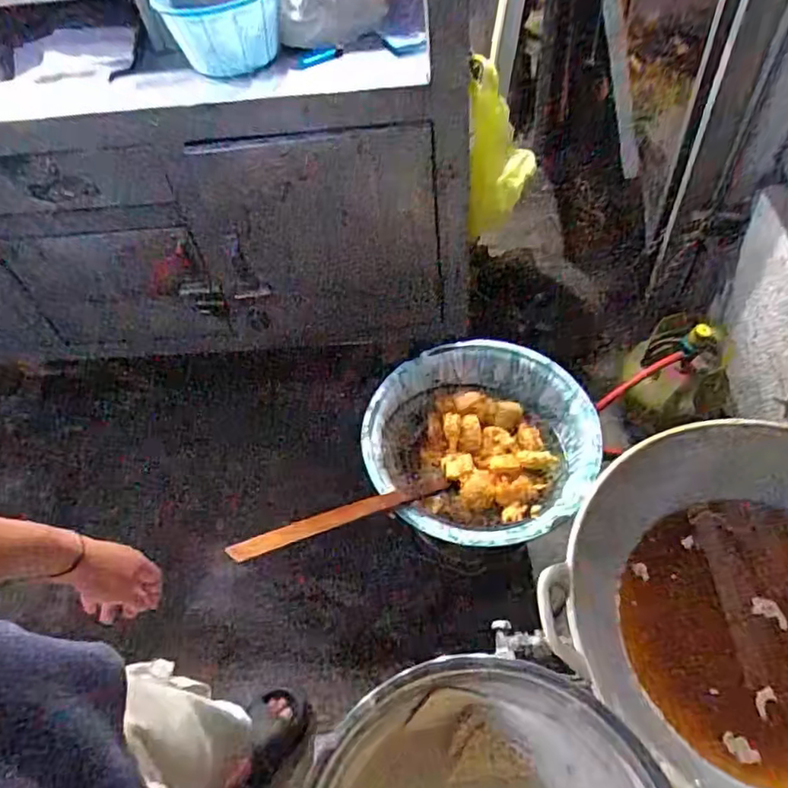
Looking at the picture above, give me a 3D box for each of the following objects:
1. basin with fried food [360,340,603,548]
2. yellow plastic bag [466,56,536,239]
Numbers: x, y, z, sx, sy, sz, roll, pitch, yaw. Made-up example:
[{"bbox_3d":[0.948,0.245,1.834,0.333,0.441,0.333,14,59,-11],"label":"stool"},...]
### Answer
[{"bbox_3d":[0.157,0.093,1.093,0.395,0.113,0.380,-3,55,4],"label":"basin with fried food"},{"bbox_3d":[0.241,-0.536,1.362,0.145,0.420,0.126,0,55,6],"label":"yellow plastic bag"}]

